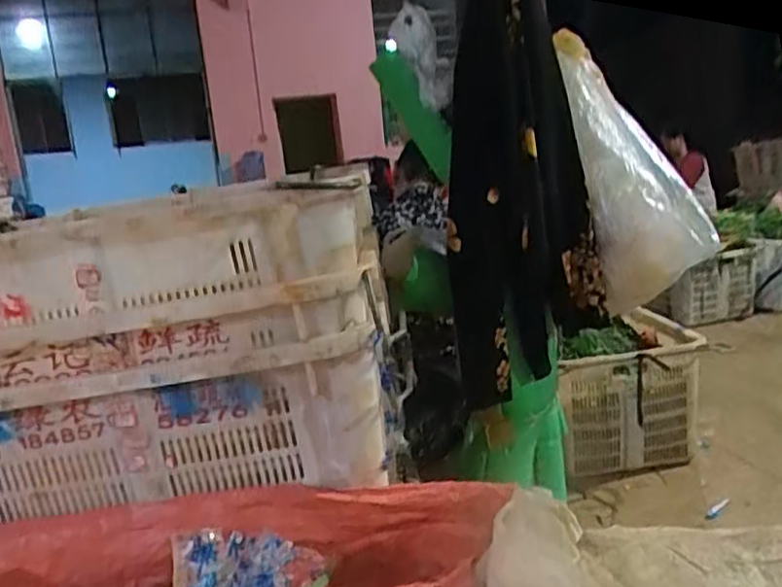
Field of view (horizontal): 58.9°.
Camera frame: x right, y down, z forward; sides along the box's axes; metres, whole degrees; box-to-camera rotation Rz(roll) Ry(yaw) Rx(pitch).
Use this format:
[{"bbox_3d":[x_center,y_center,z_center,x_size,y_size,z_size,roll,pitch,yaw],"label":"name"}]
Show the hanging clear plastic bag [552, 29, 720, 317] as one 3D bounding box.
[{"bbox_3d":[0.365,-0.245,1.187,0.139,0.507,0.183,-10,-21,-16],"label":"hanging clear plastic bag"}]

